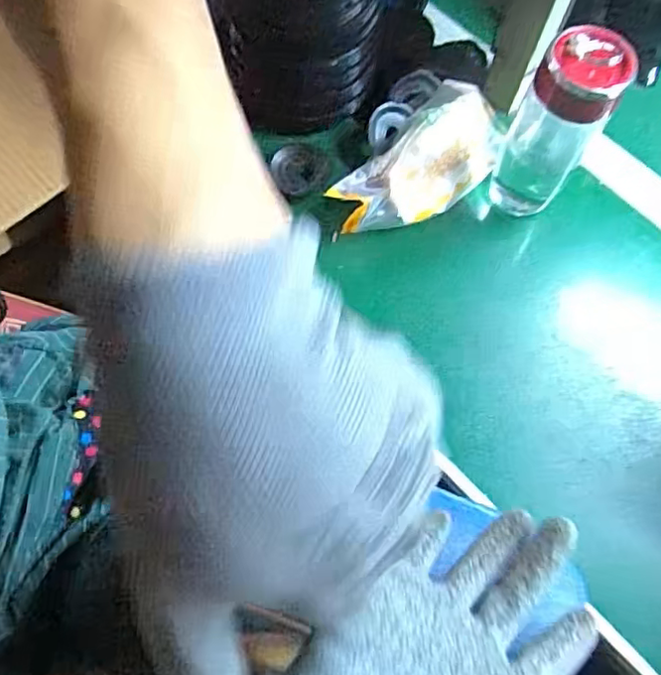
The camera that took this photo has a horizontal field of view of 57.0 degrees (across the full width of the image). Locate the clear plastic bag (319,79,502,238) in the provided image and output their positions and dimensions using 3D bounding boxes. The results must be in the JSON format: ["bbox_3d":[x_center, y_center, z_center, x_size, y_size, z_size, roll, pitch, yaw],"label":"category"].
[{"bbox_3d":[0.089,-0.166,0.585,0.091,0.059,0.204,41,72,13],"label":"clear plastic bag"}]

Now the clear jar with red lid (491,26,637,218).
[{"bbox_3d":[0.195,-0.181,0.536,0.070,0.170,0.063,24,69,7],"label":"clear jar with red lid"}]

